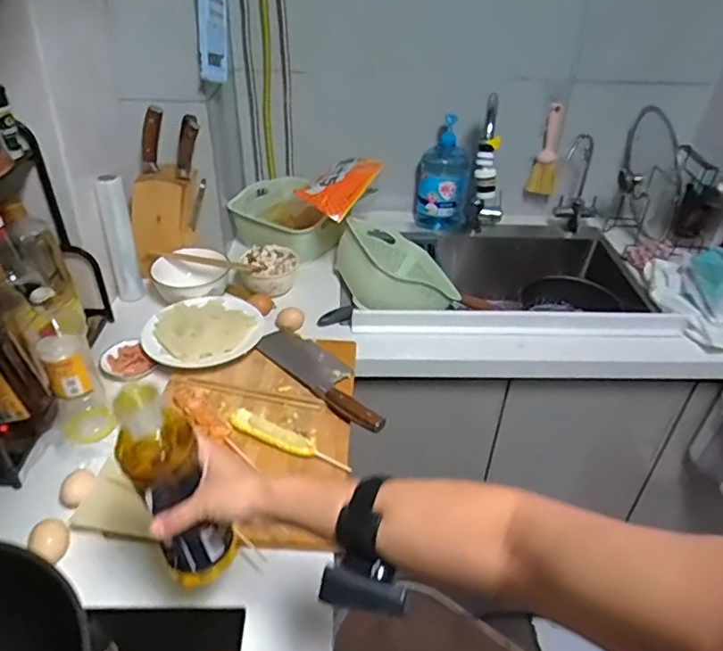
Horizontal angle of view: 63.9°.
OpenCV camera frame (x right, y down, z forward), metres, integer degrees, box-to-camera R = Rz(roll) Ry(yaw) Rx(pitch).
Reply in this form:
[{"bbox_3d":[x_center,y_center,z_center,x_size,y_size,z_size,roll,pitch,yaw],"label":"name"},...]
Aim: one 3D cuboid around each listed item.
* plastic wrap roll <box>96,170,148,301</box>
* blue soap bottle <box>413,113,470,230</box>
[{"bbox_3d":[-0.449,-0.164,1.081,0.049,0.241,0.051,-11,39,-17],"label":"plastic wrap roll"},{"bbox_3d":[0.195,-0.350,1.374,0.121,0.262,0.088,5,37,3],"label":"blue soap bottle"}]

